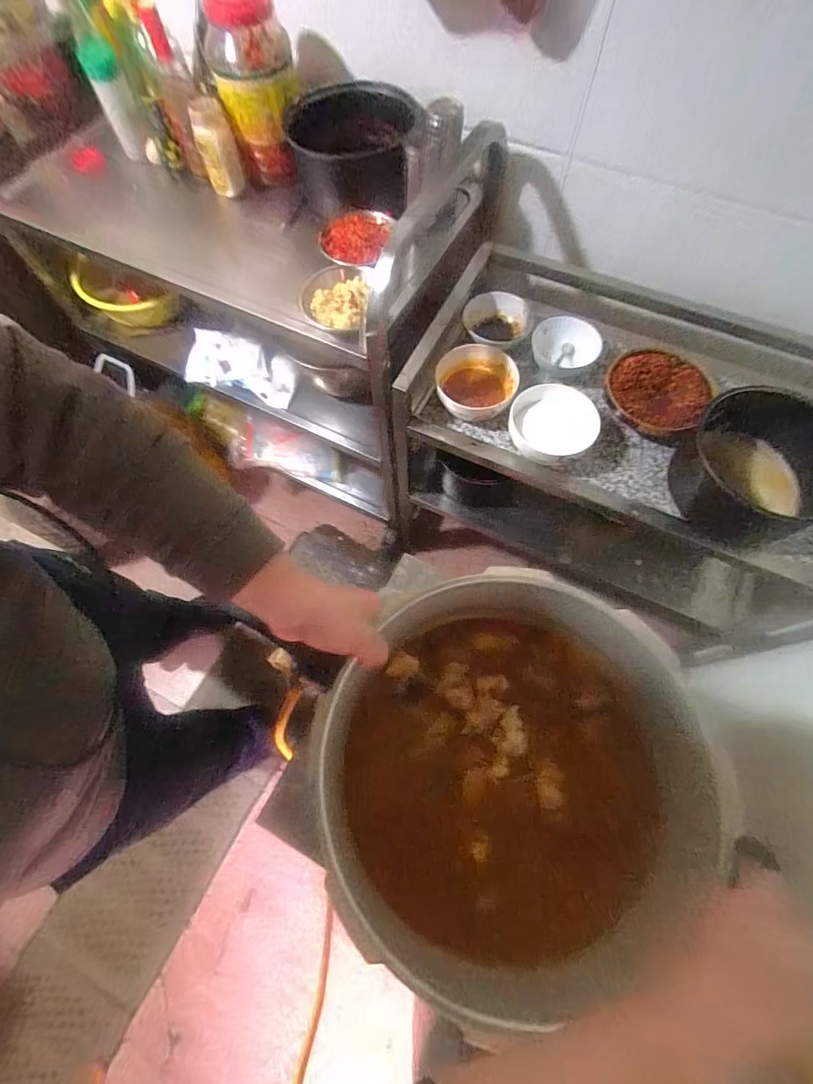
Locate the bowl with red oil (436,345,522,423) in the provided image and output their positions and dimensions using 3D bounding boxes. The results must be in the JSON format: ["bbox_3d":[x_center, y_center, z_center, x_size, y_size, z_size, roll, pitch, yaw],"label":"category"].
[{"bbox_3d":[0.130,-0.282,0.830,0.140,0.066,0.148,0,66,0],"label":"bowl with red oil"}]

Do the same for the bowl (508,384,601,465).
[{"bbox_3d":[0.261,-0.206,0.798,0.137,0.063,0.149,0,66,0],"label":"bowl"}]

